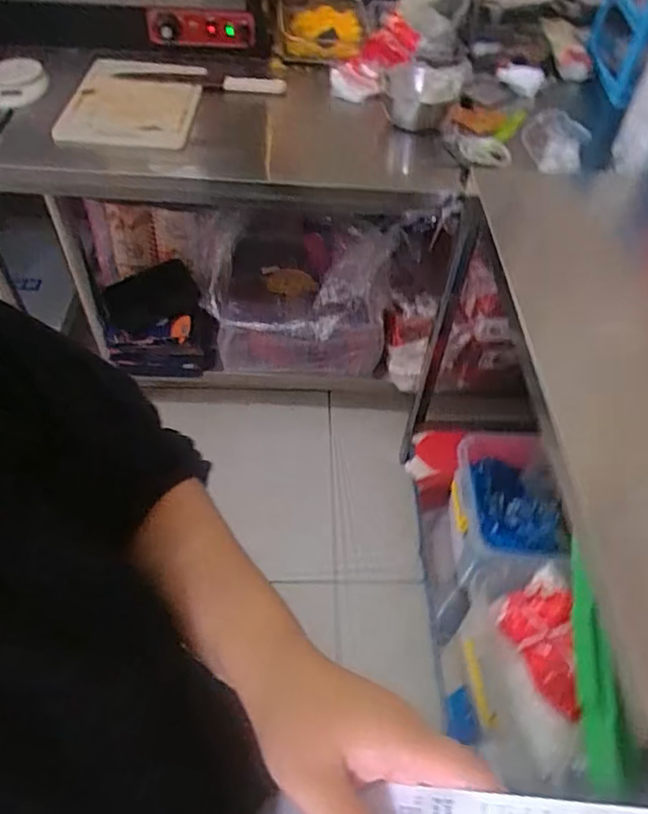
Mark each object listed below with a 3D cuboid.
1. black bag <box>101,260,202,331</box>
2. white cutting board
[{"bbox_3d":[-0.436,-0.277,1.518,0.238,0.025,0.142,-16,81,5],"label":"black bag"},{"bbox_3d":[-0.392,-0.640,1.260,0.242,0.028,0.346,4,54,-5],"label":"white cutting board"}]

